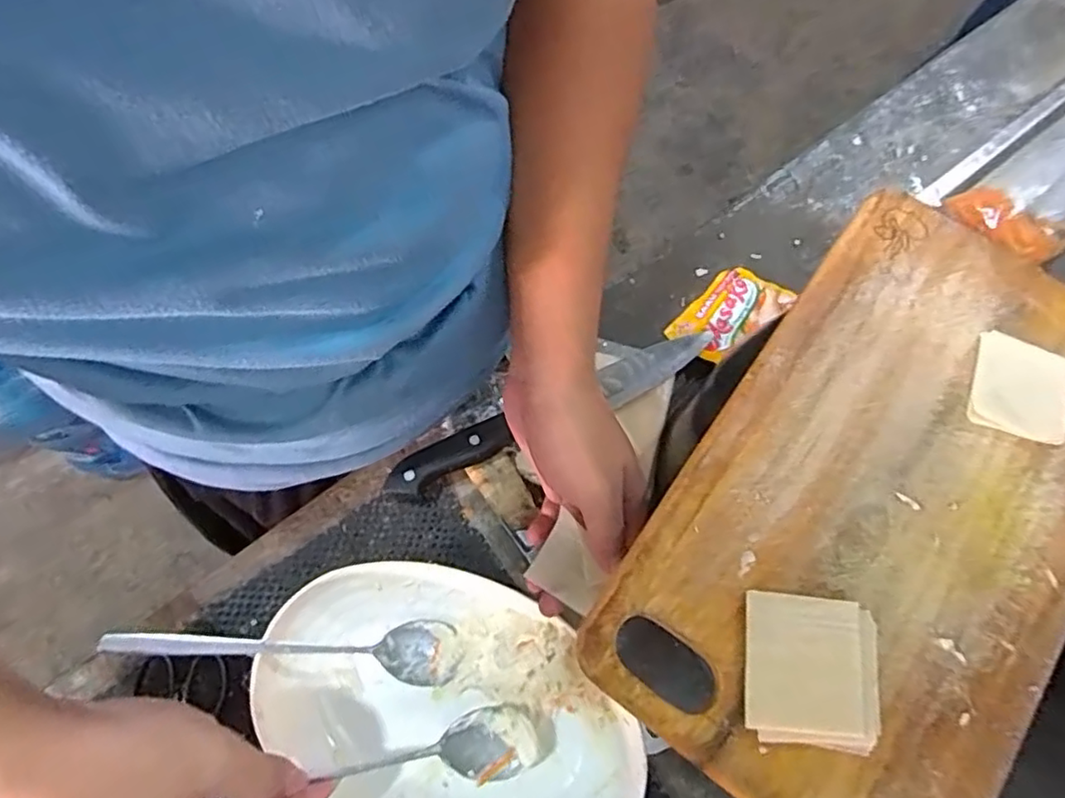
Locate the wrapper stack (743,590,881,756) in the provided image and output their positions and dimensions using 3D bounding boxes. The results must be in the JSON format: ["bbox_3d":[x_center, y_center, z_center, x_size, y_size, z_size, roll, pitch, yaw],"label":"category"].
[{"bbox_3d":[0.121,0.116,0.272,0.057,0.009,0.059,6,71,1],"label":"wrapper stack"}]

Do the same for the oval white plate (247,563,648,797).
[{"bbox_3d":[-0.051,0.194,0.388,0.226,0.052,0.154,17,72,5],"label":"oval white plate"}]

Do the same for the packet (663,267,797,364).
[{"bbox_3d":[0.152,-0.066,0.492,0.083,0.010,0.060,-44,60,-7],"label":"packet"}]

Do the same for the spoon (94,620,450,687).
[{"bbox_3d":[-0.142,0.150,0.382,0.195,0.025,0.037,12,70,-21],"label":"spoon"}]

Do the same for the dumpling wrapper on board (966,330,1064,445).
[{"bbox_3d":[0.247,-0.006,0.320,0.046,0.006,0.049,20,72,6],"label":"dumpling wrapper on board"}]

